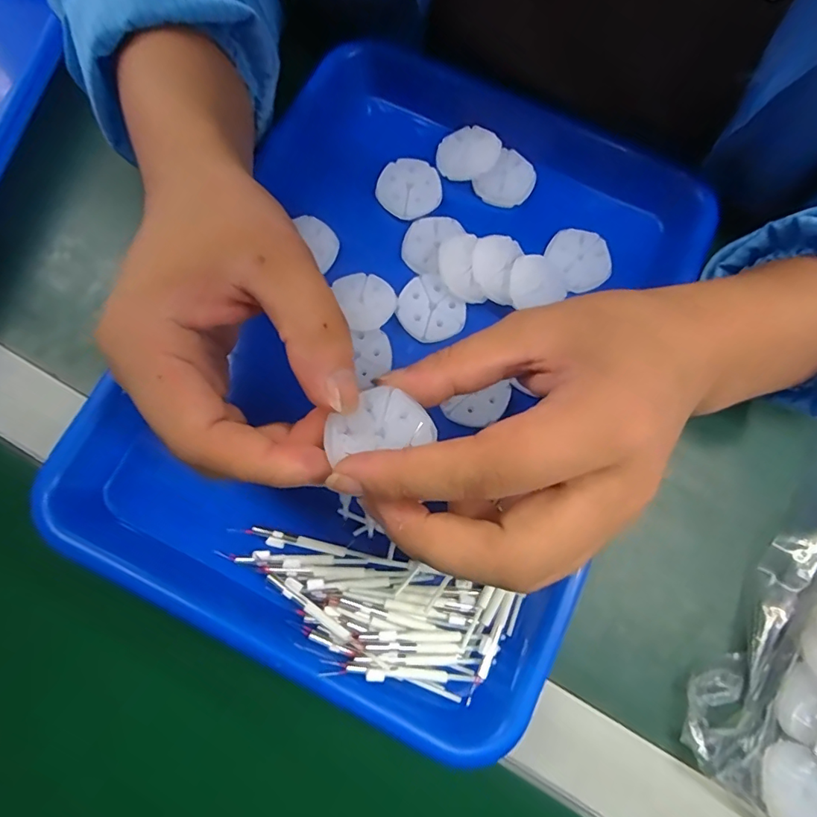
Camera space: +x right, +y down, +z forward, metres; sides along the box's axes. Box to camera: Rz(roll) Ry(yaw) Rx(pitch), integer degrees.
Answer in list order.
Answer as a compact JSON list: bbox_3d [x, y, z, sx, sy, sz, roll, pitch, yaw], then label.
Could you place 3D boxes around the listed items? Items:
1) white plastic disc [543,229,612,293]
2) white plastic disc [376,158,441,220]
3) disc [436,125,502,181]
[{"bbox_3d":[0.099,-0.087,0.290,0.034,0.004,0.038,-34,81,-10],"label":"white plastic disc"},{"bbox_3d":[0.000,-0.131,0.297,0.036,0.004,0.037,0,76,-2],"label":"white plastic disc"},{"bbox_3d":[0.036,-0.154,0.300,0.037,0.004,0.034,-3,77,14],"label":"disc"}]

